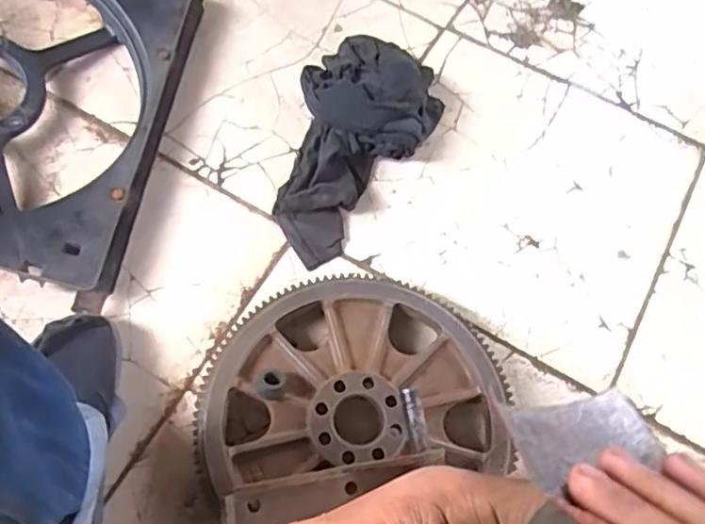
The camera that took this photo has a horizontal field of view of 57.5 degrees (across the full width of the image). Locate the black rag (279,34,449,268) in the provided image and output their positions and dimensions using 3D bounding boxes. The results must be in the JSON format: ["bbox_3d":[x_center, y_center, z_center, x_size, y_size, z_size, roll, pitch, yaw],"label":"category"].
[{"bbox_3d":[-0.007,-0.167,0.823,0.178,0.072,0.345,25,67,10],"label":"black rag"}]

